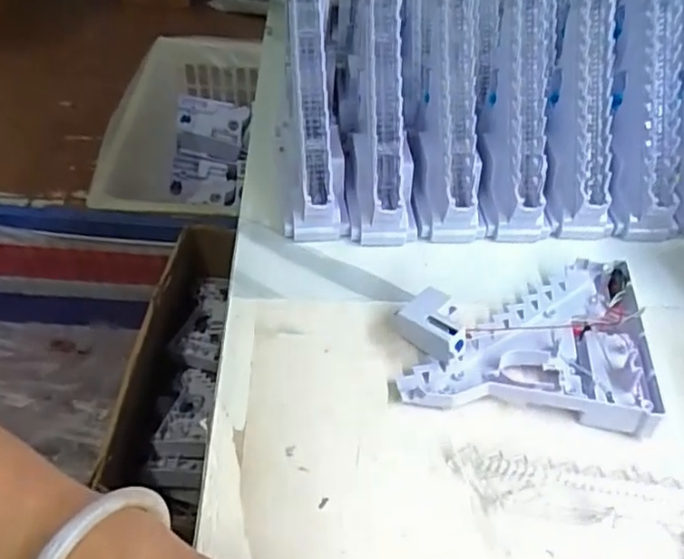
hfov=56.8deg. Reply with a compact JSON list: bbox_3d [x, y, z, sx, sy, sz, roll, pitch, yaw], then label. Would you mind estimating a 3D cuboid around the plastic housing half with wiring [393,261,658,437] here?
[{"bbox_3d":[0.123,0.032,0.433,0.159,0.026,0.125,7,46,1],"label":"plastic housing half with wiring"}]

